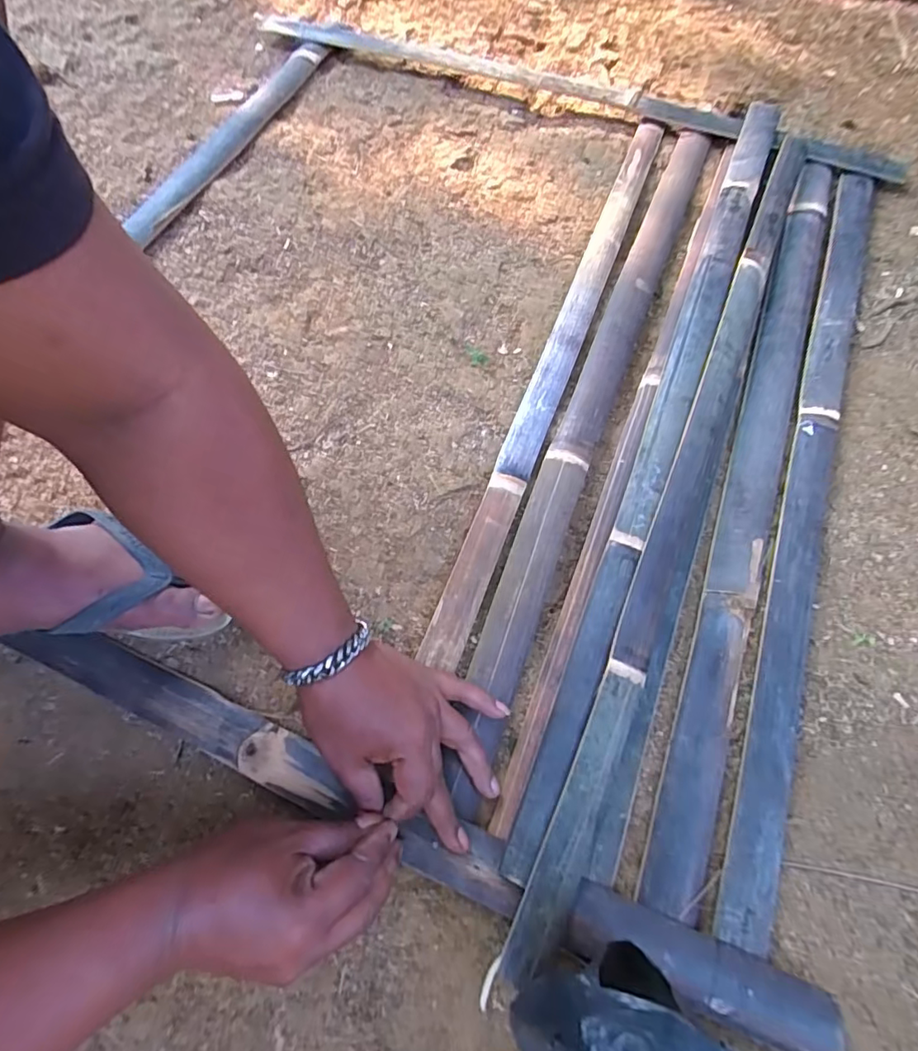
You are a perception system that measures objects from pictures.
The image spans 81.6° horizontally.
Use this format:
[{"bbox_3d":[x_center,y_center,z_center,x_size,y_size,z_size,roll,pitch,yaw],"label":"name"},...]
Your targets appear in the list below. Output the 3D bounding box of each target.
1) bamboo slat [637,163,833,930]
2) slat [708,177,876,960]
[{"bbox_3d":[0.287,-0.071,0.507,0.045,0.017,0.784,20,70,7],"label":"bamboo slat"},{"bbox_3d":[0.332,-0.062,0.498,0.039,0.021,0.790,21,70,8],"label":"slat"}]

